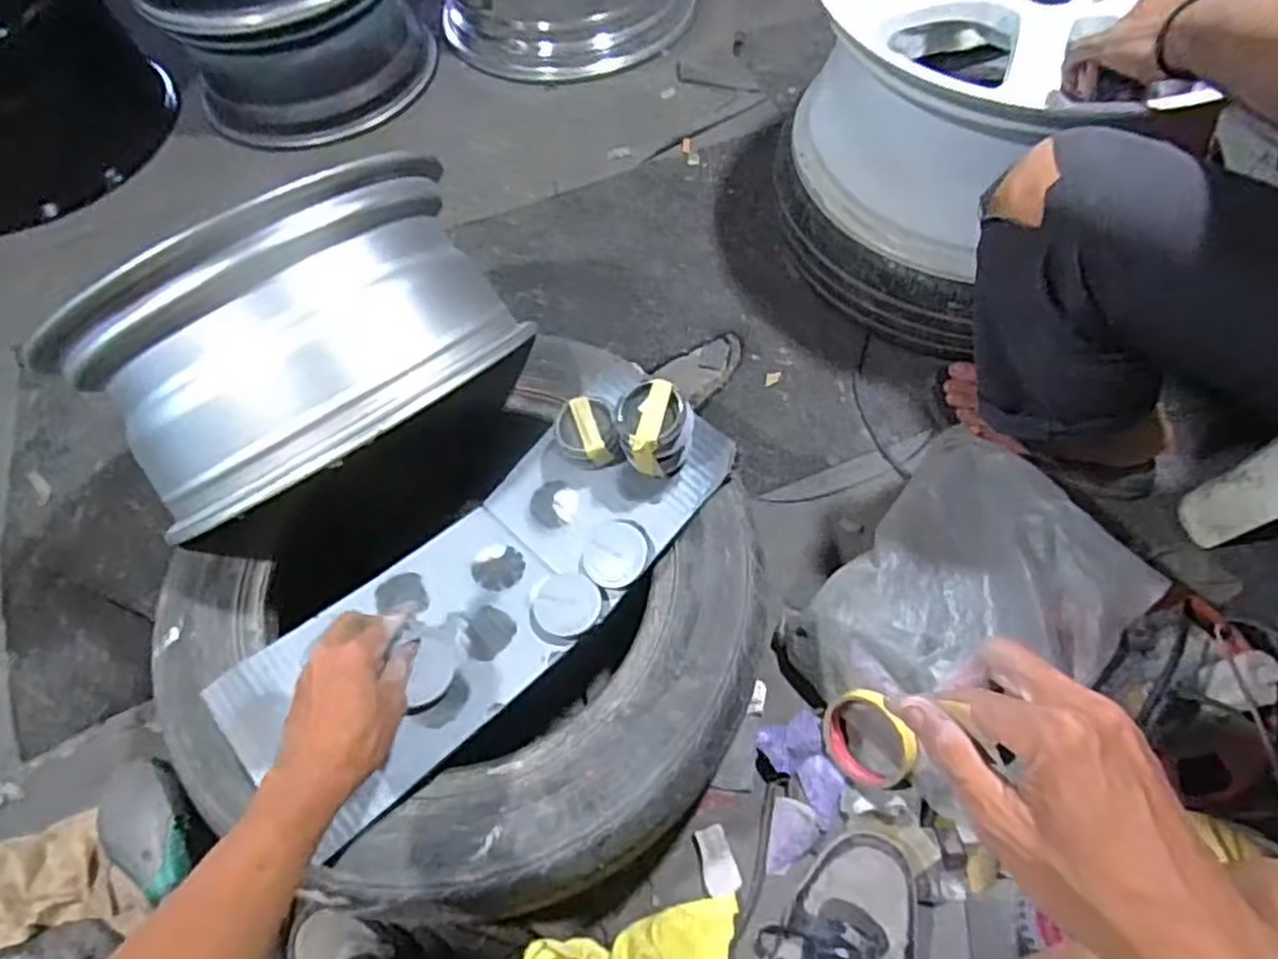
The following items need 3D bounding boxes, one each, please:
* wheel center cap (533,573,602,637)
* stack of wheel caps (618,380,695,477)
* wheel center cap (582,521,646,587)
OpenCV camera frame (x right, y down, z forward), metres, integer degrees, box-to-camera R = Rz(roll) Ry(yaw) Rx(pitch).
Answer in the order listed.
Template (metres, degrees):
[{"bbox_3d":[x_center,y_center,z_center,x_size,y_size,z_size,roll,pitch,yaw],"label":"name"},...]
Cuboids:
[{"bbox_3d":[-0.063,0.108,0.649,0.059,0.013,0.056,-2,61,3],"label":"wheel center cap"},{"bbox_3d":[0.015,-0.042,0.652,0.062,0.075,0.063,-8,61,0],"label":"stack of wheel caps"},{"bbox_3d":[-0.021,0.066,0.659,0.056,0.013,0.057,-2,61,3],"label":"wheel center cap"}]

